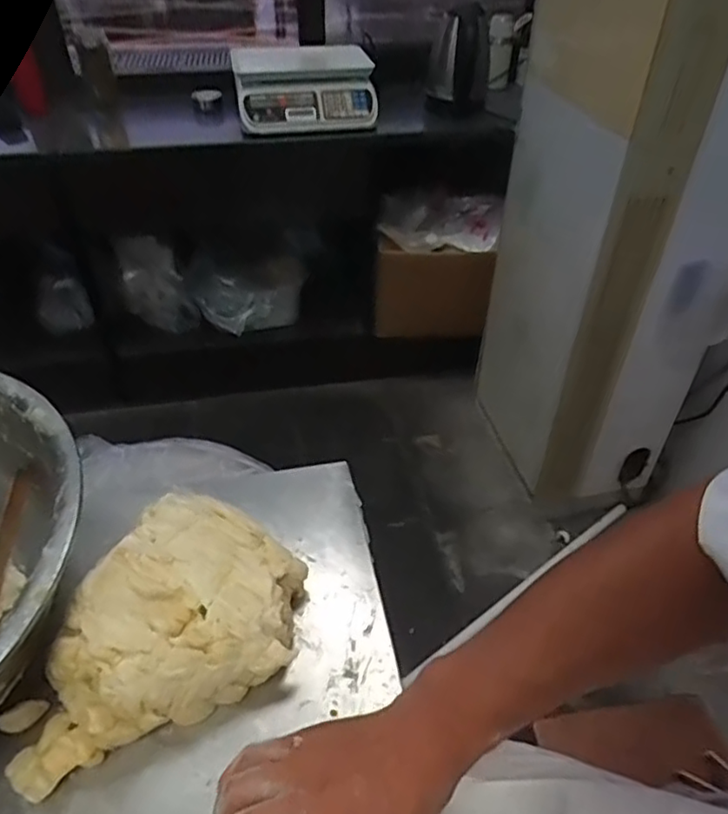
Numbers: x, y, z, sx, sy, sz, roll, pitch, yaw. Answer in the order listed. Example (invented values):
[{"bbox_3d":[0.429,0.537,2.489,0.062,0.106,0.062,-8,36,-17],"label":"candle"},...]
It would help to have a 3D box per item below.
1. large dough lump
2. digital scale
[{"bbox_3d":[-0.129,0.161,0.449,0.139,0.078,0.206,11,44,11],"label":"large dough lump"},{"bbox_3d":[-0.158,-0.842,1.647,0.337,0.117,0.384,-6,43,-6],"label":"digital scale"}]

